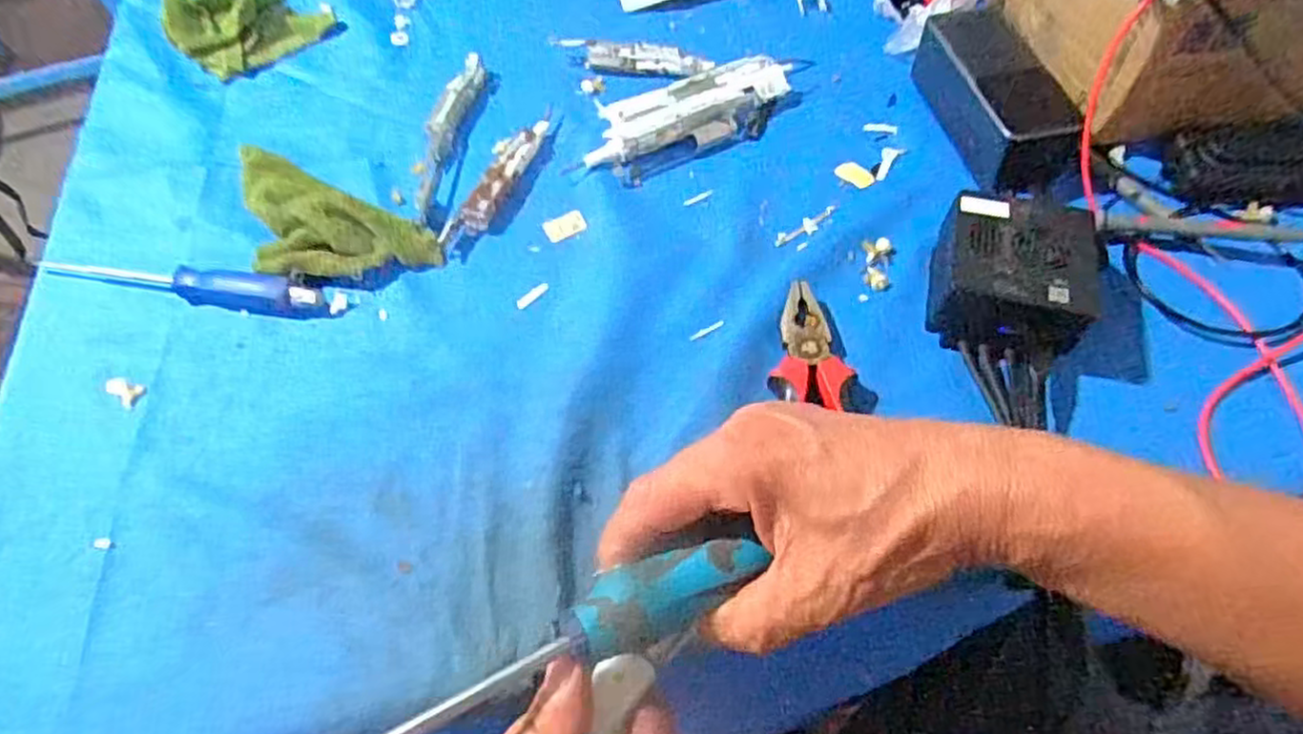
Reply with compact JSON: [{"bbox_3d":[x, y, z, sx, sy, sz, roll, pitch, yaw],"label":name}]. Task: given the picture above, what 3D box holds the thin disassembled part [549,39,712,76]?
[{"bbox_3d":[-0.016,-0.231,0.551,0.118,0.017,0.022,12,59,10],"label":"thin disassembled part"}]

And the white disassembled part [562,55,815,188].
[{"bbox_3d":[0.033,-0.179,0.521,0.184,0.016,0.066,-26,60,-13],"label":"white disassembled part"}]

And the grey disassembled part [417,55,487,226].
[{"bbox_3d":[-0.146,-0.164,0.520,0.023,0.016,0.153,6,59,7],"label":"grey disassembled part"}]

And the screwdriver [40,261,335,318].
[{"bbox_3d":[-0.286,-0.051,0.452,0.184,0.019,0.020,8,59,8],"label":"screwdriver"}]

